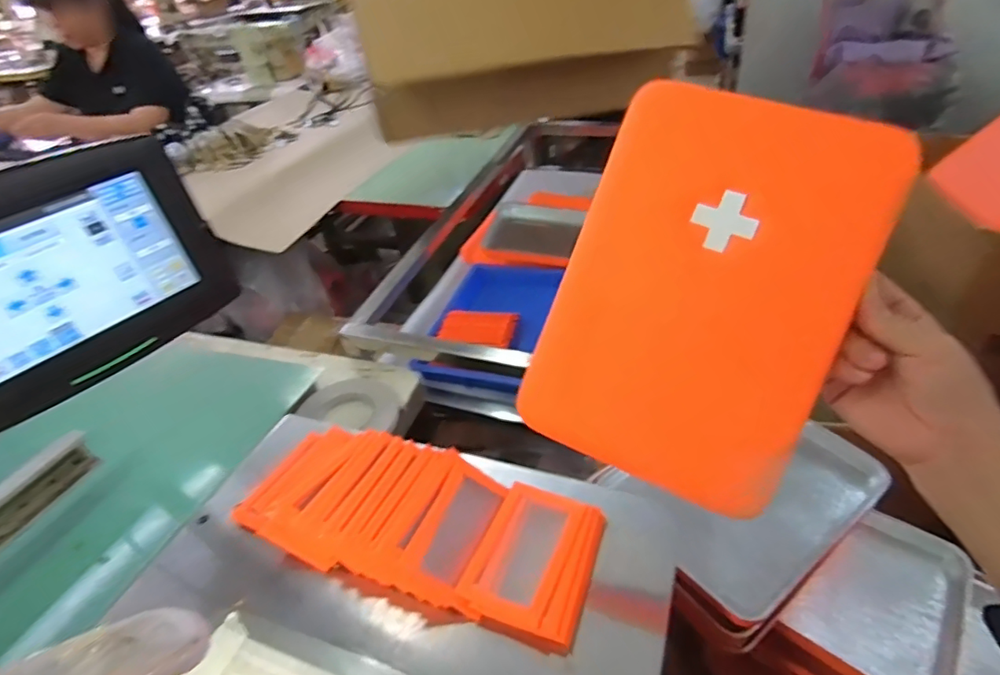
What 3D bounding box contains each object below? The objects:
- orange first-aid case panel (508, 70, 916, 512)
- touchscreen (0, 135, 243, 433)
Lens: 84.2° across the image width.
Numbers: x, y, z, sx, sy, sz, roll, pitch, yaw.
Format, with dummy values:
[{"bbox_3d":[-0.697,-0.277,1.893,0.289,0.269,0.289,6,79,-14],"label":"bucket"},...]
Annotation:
[{"bbox_3d":[0.126,-0.029,0.347,0.168,0.241,0.013,22,5,15],"label":"orange first-aid case panel"},{"bbox_3d":[-0.291,-0.036,0.366,0.028,0.138,0.203,19,44,30],"label":"touchscreen"}]

